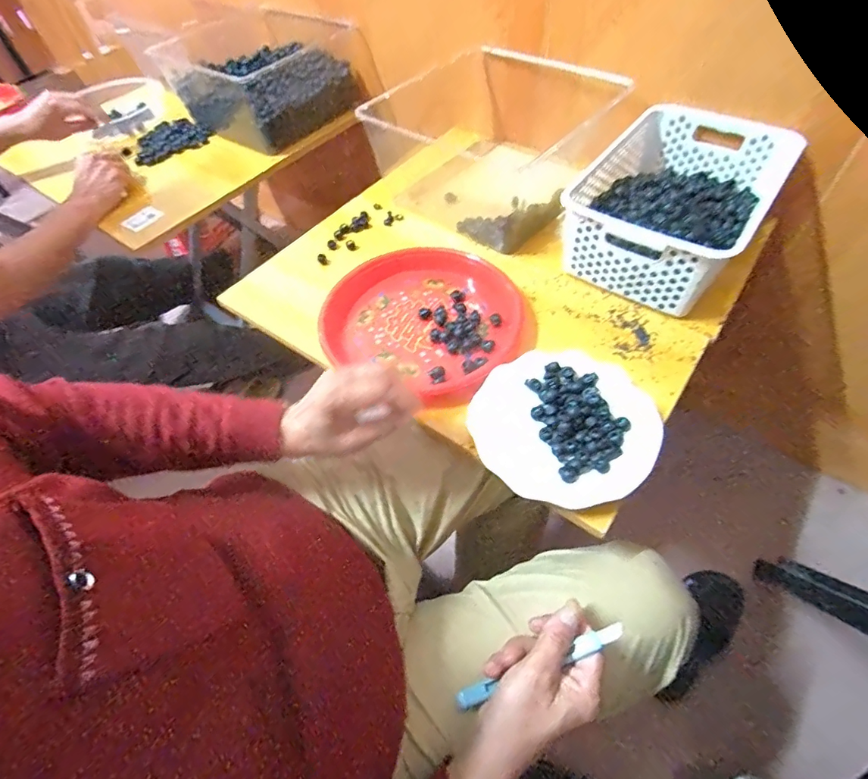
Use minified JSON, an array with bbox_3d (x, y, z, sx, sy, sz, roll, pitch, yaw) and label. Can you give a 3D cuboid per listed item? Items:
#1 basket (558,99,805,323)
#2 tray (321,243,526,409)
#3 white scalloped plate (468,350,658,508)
[{"bbox_3d":[0.327,-0.250,0.622,0.213,0.110,0.305,30,63,23],"label":"basket"},{"bbox_3d":[-0.012,-0.100,0.589,0.253,0.028,0.234,-2,55,3],"label":"tray"},{"bbox_3d":[0.135,0.036,0.482,0.179,0.026,0.179,-2,55,3],"label":"white scalloped plate"}]

